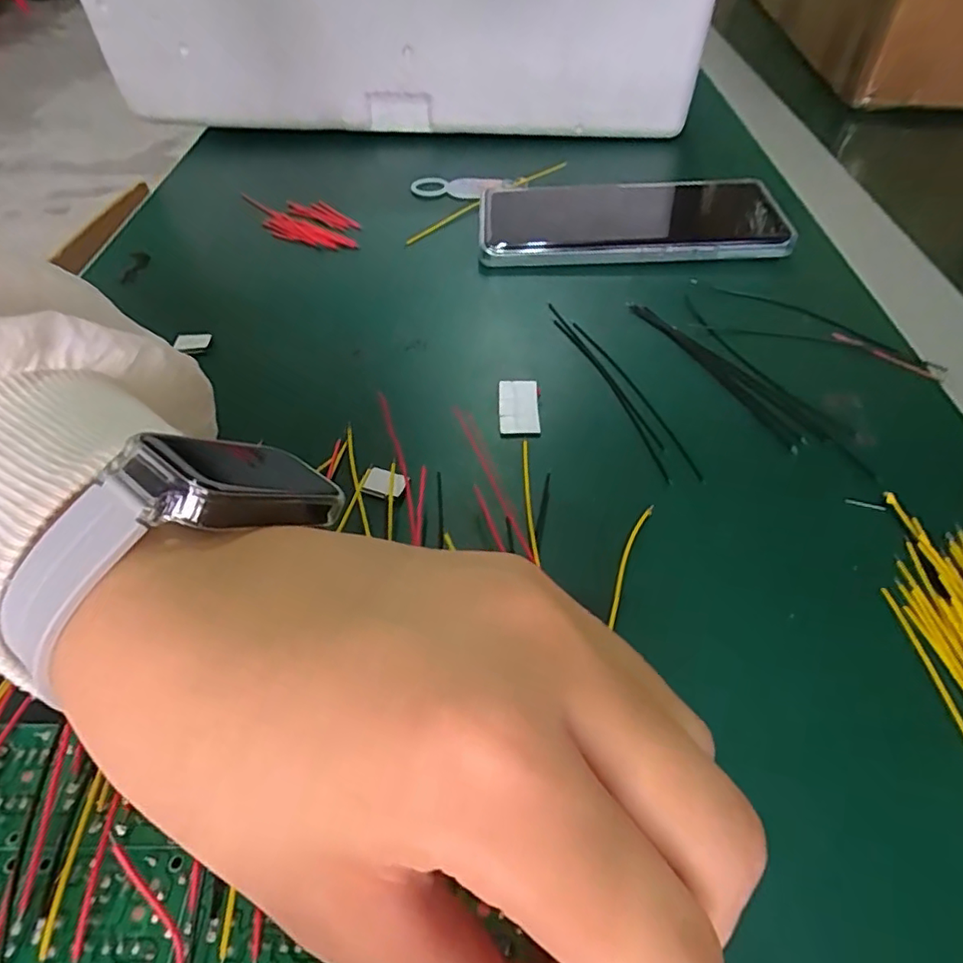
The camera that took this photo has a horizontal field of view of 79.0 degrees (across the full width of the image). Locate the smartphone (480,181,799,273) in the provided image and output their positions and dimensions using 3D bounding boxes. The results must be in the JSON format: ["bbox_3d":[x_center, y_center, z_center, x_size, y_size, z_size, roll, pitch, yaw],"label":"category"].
[{"bbox_3d":[0.081,-0.148,0.326,0.159,0.015,0.093,0,50,0],"label":"smartphone"}]

